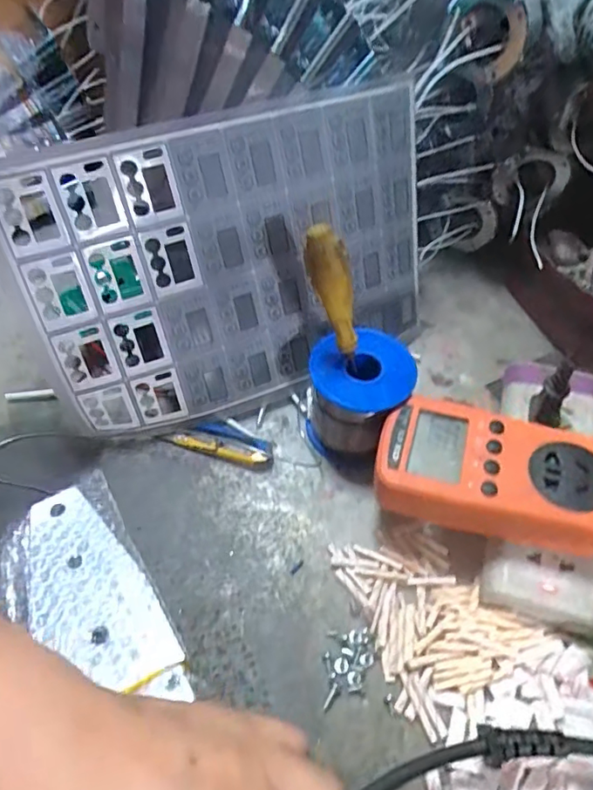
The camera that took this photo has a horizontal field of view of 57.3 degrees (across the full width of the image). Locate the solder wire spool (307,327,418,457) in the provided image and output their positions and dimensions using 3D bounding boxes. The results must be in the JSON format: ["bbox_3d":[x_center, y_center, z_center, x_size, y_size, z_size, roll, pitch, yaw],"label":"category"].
[{"bbox_3d":[0.041,0.002,0.358,0.062,0.067,0.063,3,52,3],"label":"solder wire spool"}]

